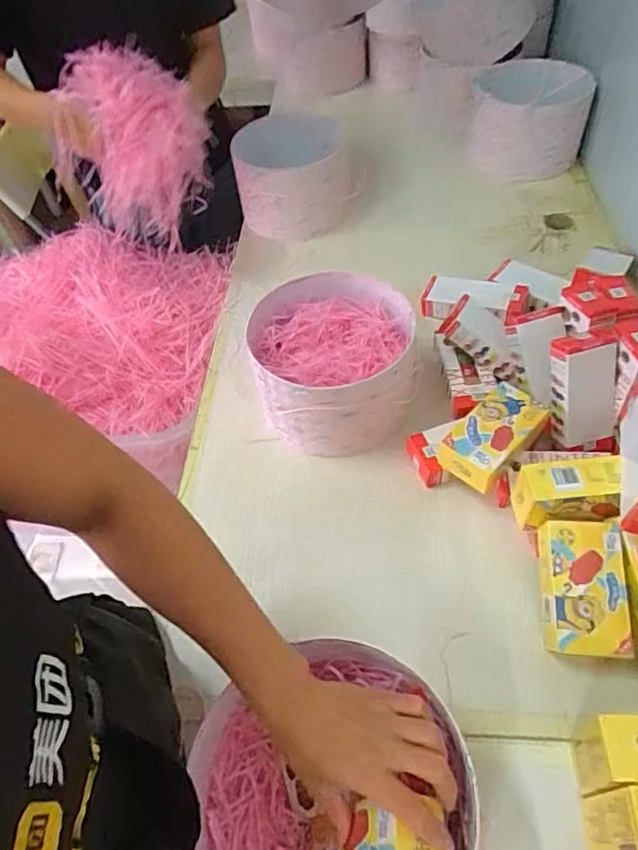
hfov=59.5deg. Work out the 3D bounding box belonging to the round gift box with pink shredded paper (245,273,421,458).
[{"bbox_3d":[0.021,-0.089,0.782,0.210,0.143,0.228,-3,52,4],"label":"round gift box with pink shredded paper"}]

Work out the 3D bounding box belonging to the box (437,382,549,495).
[{"bbox_3d":[0.216,0.012,0.690,0.139,0.040,0.076,-39,59,-22],"label":"box"}]

